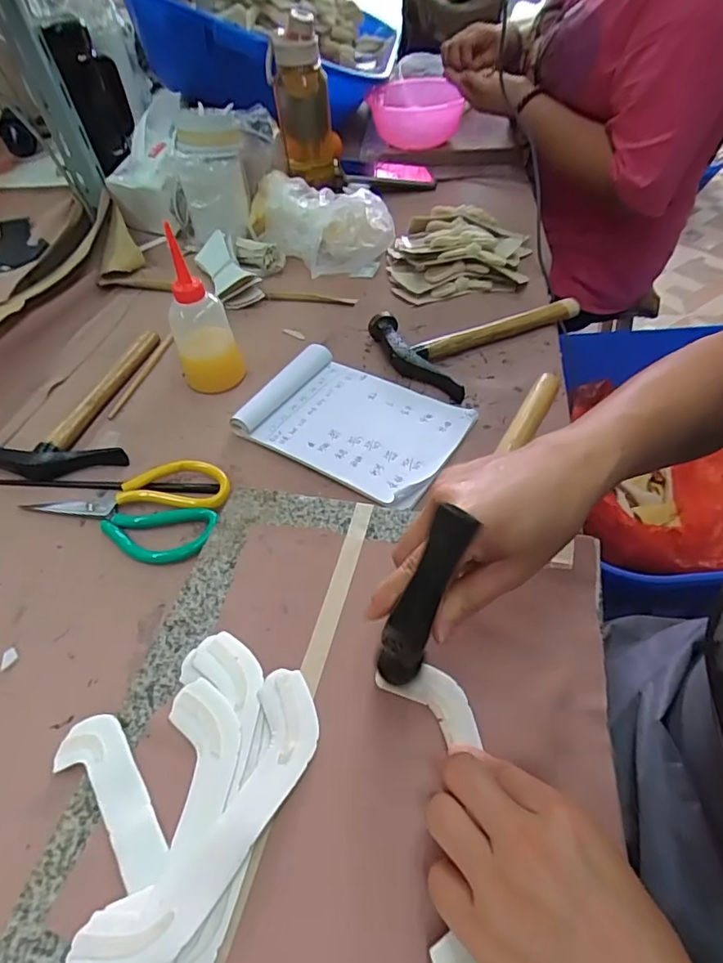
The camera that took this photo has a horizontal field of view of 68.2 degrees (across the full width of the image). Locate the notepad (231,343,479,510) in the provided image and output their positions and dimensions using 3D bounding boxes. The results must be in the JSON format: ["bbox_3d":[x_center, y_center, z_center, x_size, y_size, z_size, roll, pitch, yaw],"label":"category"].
[{"bbox_3d":[-0.005,-0.061,0.524,0.201,0.026,0.140,23,55,23],"label":"notepad"}]

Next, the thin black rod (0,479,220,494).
[{"bbox_3d":[-0.243,0.002,0.500,0.227,0.006,0.012,2,49,7],"label":"thin black rod"}]

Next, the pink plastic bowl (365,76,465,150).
[{"bbox_3d":[0.100,-0.694,1.025,0.164,0.106,0.182,-6,49,0],"label":"pink plastic bowl"}]

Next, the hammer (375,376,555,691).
[{"bbox_3d":[0.078,-0.008,0.319,0.027,0.082,0.220,20,47,21],"label":"hammer"}]

